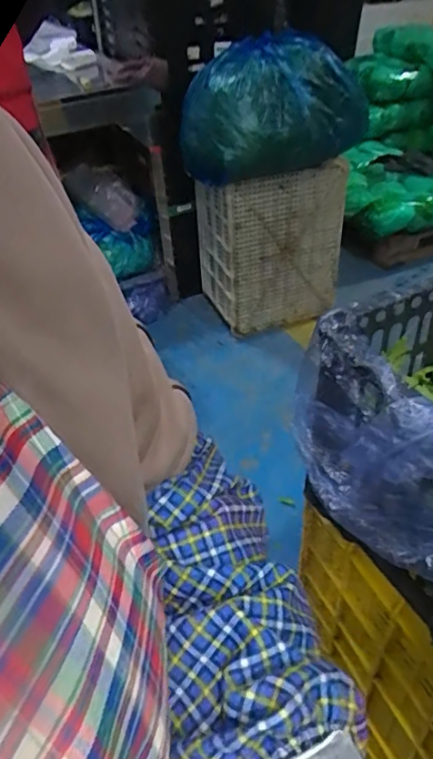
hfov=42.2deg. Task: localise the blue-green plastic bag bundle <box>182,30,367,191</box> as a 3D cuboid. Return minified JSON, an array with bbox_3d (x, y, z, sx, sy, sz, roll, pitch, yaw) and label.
[{"bbox_3d":[0.147,-0.753,1.557,0.516,0.335,0.329,9,42,15],"label":"blue-green plastic bag bundle"}]

